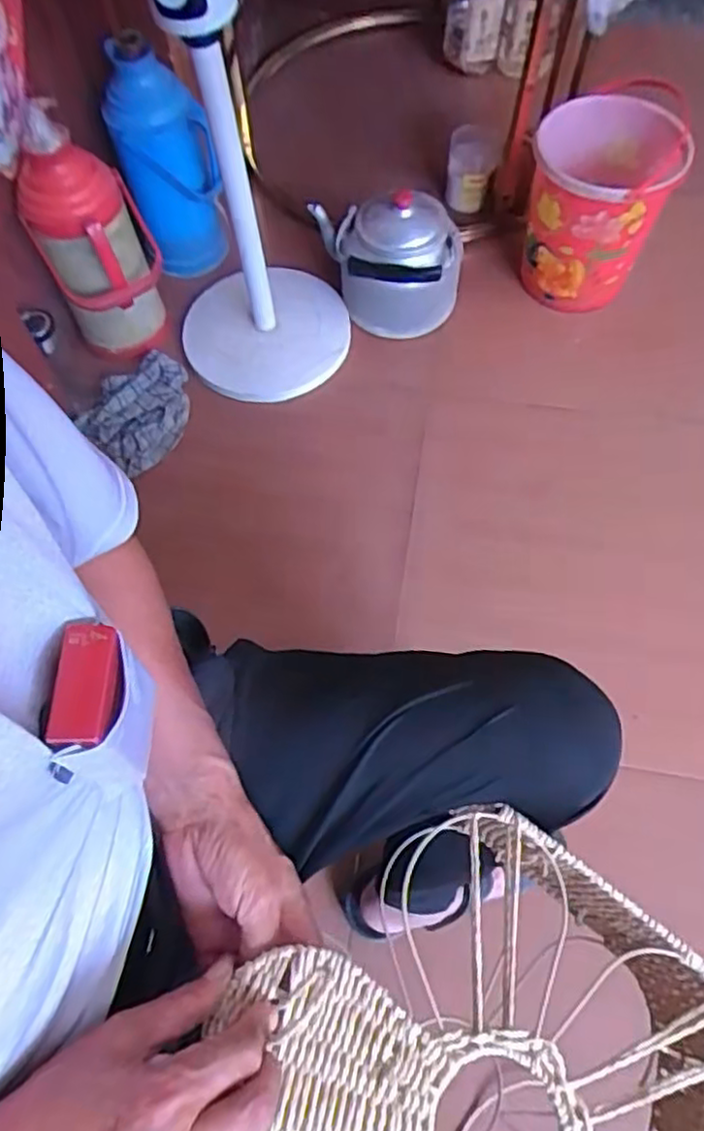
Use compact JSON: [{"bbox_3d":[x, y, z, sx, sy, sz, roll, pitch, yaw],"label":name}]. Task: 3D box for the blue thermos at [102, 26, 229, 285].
[{"bbox_3d":[-0.297,-0.644,1.116,0.136,0.363,0.114,-26,67,-10],"label":"blue thermos"}]

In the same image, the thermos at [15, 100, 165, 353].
[{"bbox_3d":[-0.386,-0.481,1.042,0.159,0.345,0.136,-16,66,-5],"label":"thermos"}]

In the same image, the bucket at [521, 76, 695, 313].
[{"bbox_3d":[0.417,-0.622,1.173,0.219,0.284,0.231,-1,65,1],"label":"bucket"}]

